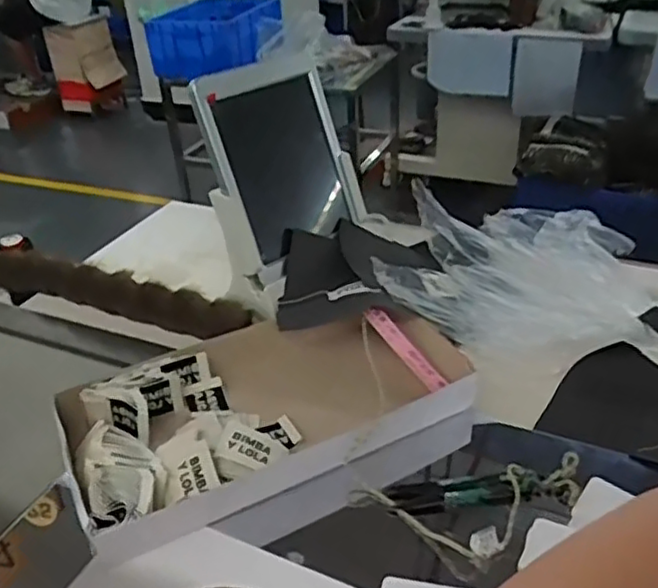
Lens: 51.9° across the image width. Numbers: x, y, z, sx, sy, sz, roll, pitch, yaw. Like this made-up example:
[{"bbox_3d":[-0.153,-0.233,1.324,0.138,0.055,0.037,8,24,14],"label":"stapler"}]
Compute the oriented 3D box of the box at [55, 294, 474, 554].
[{"bbox_3d":[-0.044,0.095,0.552,0.321,0.045,0.180,-17,35,-21],"label":"box"}]

